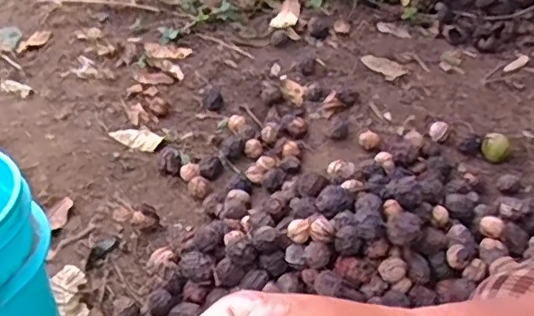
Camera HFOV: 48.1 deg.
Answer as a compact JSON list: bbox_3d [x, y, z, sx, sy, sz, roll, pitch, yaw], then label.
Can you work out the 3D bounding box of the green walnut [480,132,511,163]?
[{"bbox_3d":[0.441,-0.025,1.148,0.047,0.049,0.045,-1,42,1],"label":"green walnut"}]

